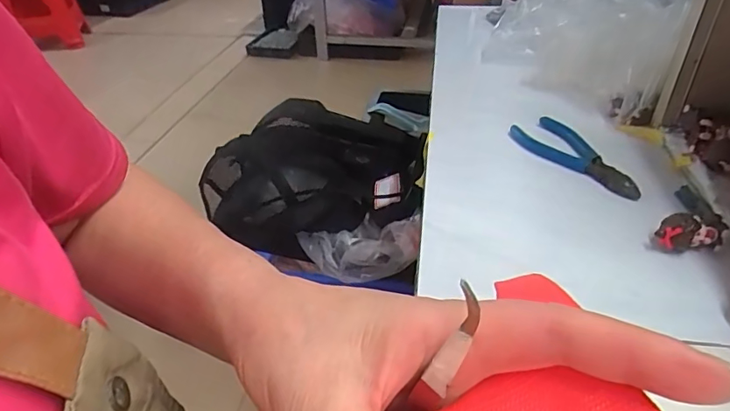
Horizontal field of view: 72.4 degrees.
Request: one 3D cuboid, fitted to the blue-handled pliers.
[{"bbox_3d":[0.183,-0.043,0.429,0.050,0.009,0.129,-19,39,-23],"label":"blue-handled pliers"}]

